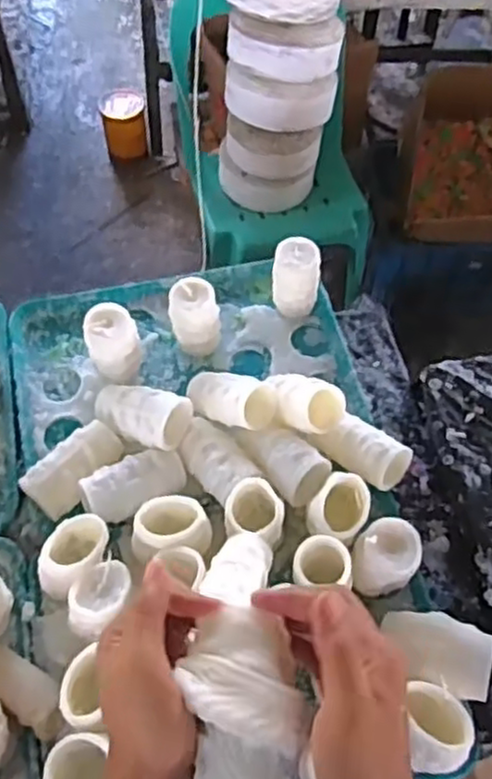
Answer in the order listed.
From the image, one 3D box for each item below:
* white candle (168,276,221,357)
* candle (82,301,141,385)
[{"bbox_3d":[-0.067,-0.091,0.949,0.065,0.109,0.056,-6,60,-5],"label":"white candle"},{"bbox_3d":[-0.167,-0.054,0.921,0.065,0.113,0.055,-14,62,-10],"label":"candle"}]

